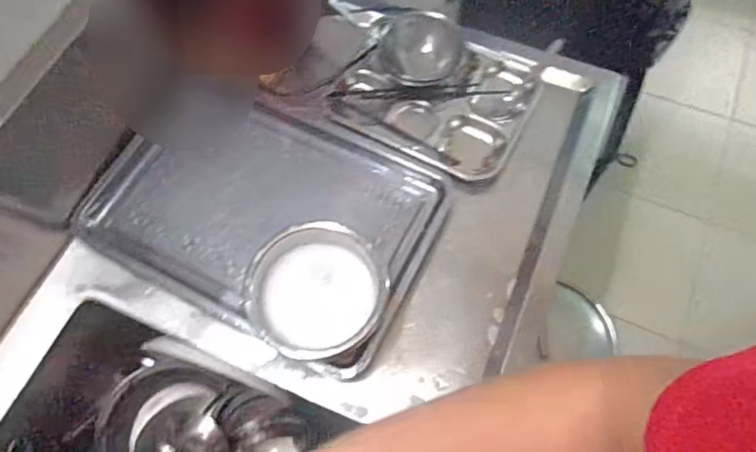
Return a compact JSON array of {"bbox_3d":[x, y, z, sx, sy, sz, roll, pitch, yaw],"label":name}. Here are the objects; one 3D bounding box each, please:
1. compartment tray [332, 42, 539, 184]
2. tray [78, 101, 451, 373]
[{"bbox_3d":[0.090,-0.208,0.843,0.286,0.039,0.231,23,68,11],"label":"compartment tray"},{"bbox_3d":[-0.159,-0.026,0.777,0.462,0.044,0.324,27,69,13],"label":"tray"}]

